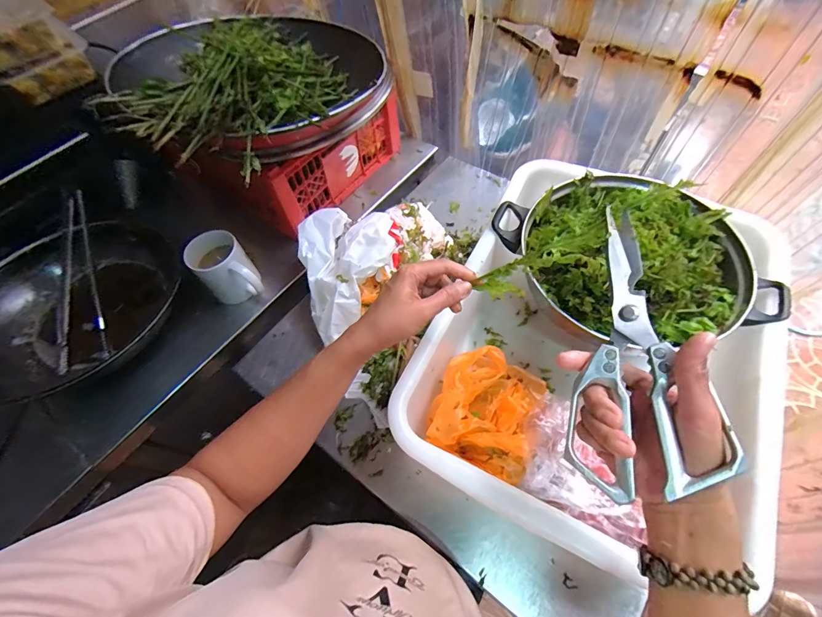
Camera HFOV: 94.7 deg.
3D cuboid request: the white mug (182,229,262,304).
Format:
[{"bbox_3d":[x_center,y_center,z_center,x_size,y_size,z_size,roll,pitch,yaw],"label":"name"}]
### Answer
[{"bbox_3d":[-0.294,-0.060,0.607,0.079,0.086,0.109,-38,64,-17],"label":"white mug"}]

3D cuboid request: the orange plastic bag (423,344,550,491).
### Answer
[{"bbox_3d":[0.097,0.129,0.481,0.125,0.084,0.148,21,64,15],"label":"orange plastic bag"}]

